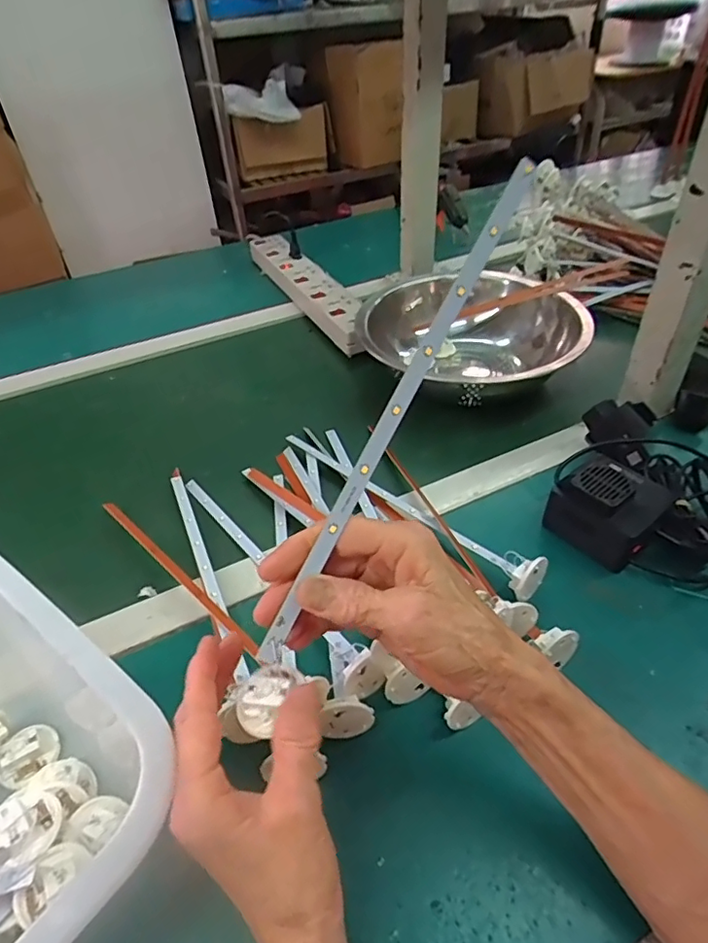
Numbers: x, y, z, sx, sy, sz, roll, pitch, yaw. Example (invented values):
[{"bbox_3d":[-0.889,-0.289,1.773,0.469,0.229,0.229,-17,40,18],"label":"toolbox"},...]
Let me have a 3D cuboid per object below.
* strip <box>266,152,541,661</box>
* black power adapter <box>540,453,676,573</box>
[{"bbox_3d":[0.021,-0.029,0.275,0.011,0.008,0.268,29,91,32],"label":"strip"},{"bbox_3d":[0.216,0.026,0.465,0.076,0.055,0.075,-30,47,-25],"label":"black power adapter"}]

